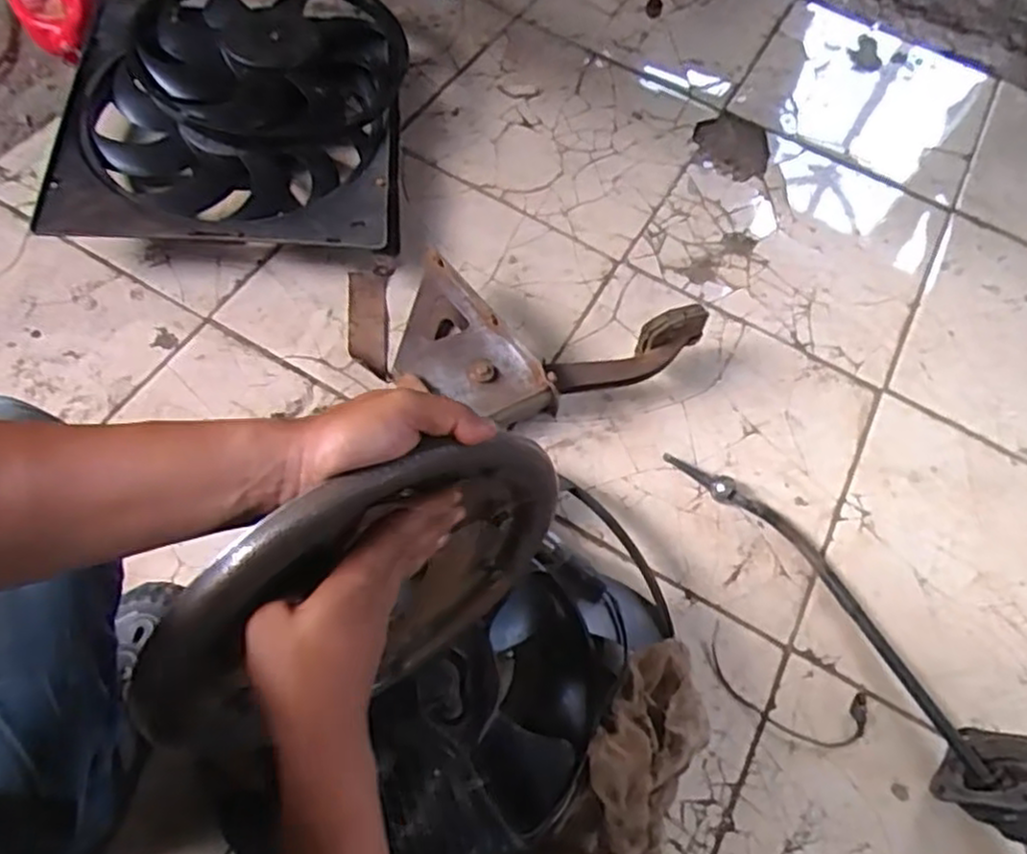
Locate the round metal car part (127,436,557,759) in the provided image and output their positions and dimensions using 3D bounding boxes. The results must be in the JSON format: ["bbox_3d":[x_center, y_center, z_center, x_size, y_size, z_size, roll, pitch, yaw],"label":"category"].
[{"bbox_3d":[-0.095,0.117,0.488,0.279,0.271,0.048,-29,68,-17],"label":"round metal car part"}]

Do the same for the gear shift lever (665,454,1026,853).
[{"bbox_3d":[0.405,0.234,0.814,0.114,0.094,0.597,-31,70,-19],"label":"gear shift lever"}]

